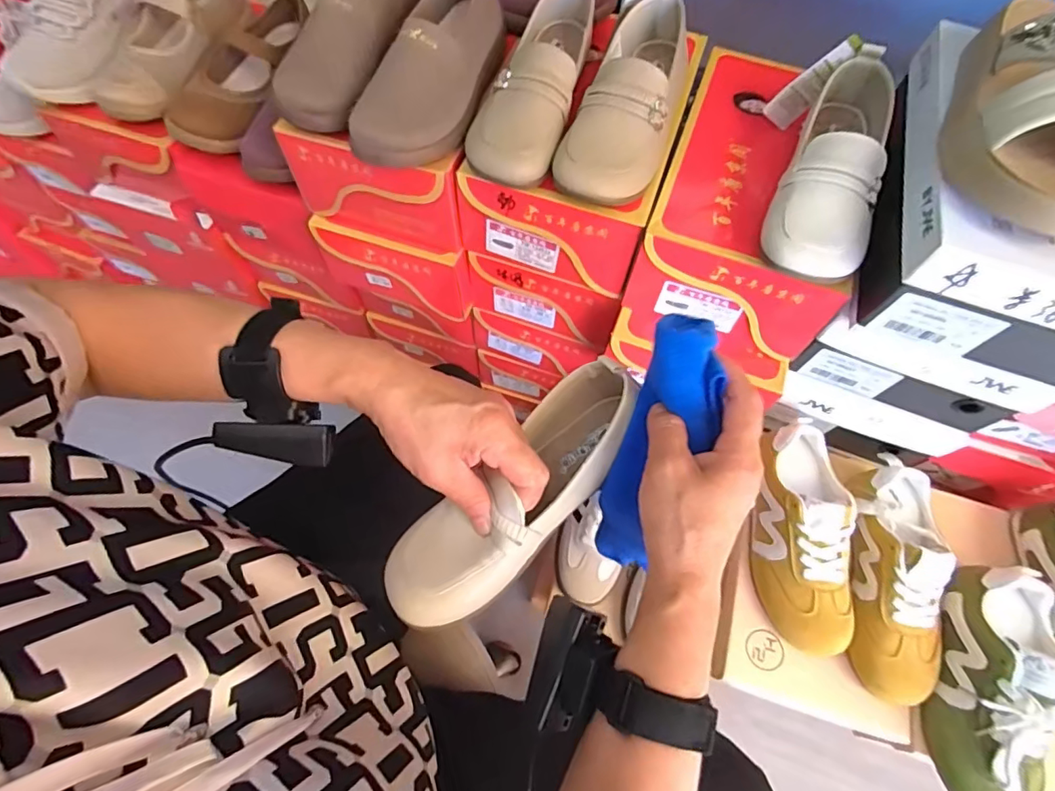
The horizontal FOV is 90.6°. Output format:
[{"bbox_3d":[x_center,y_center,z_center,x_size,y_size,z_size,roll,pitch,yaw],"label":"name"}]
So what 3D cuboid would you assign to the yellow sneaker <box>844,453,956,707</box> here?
[{"bbox_3d":[0.383,0.179,0.528,0.082,0.079,0.231,12,65,3],"label":"yellow sneaker"}]

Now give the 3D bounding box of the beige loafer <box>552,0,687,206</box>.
[{"bbox_3d":[0.103,-0.285,0.481,0.083,0.071,0.227,21,65,7],"label":"beige loafer"}]

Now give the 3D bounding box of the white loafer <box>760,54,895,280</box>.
[{"bbox_3d":[0.273,-0.200,0.453,0.079,0.057,0.231,25,66,9],"label":"white loafer"}]

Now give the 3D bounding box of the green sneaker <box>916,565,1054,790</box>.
[{"bbox_3d":[0.449,0.273,0.489,0.080,0.088,0.221,22,66,8],"label":"green sneaker"}]

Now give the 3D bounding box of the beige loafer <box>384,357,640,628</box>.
[{"bbox_3d":[-0.003,0.064,0.366,0.078,0.071,0.218,38,68,15],"label":"beige loafer"}]

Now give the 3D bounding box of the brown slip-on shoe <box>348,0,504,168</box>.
[{"bbox_3d":[-0.083,-0.311,0.487,0.081,0.057,0.226,20,78,7],"label":"brown slip-on shoe"}]

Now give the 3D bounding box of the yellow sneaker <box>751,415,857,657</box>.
[{"bbox_3d":[0.288,0.144,0.543,0.077,0.077,0.231,3,78,-1],"label":"yellow sneaker"}]

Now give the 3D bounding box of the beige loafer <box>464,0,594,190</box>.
[{"bbox_3d":[0.008,-0.306,0.494,0.082,0.074,0.228,14,65,4],"label":"beige loafer"}]

